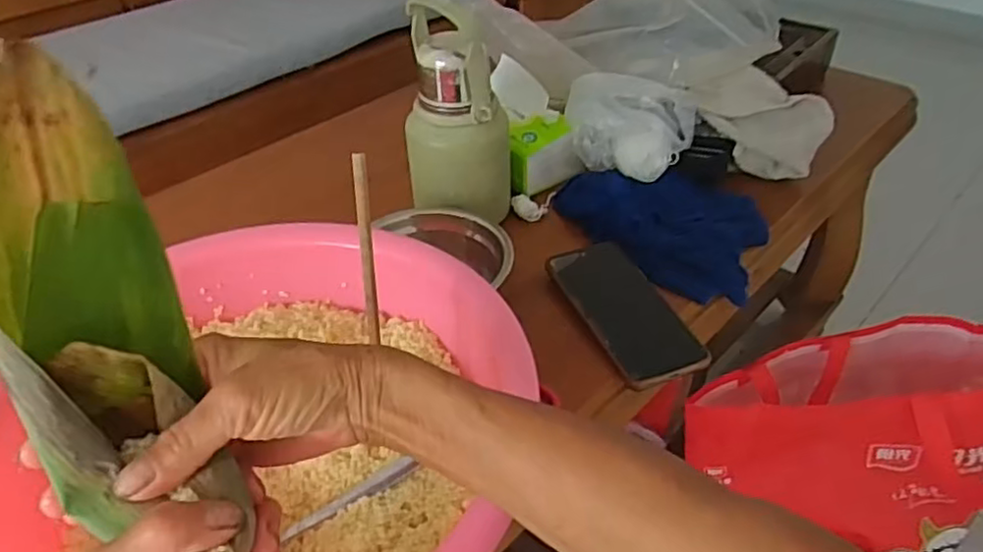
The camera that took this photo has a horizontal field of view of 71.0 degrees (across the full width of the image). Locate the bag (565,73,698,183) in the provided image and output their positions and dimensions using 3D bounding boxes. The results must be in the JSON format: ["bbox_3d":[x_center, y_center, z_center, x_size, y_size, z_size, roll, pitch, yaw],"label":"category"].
[{"bbox_3d":[0.150,-0.158,0.742,0.133,0.098,0.070,3,39,4],"label":"bag"}]

